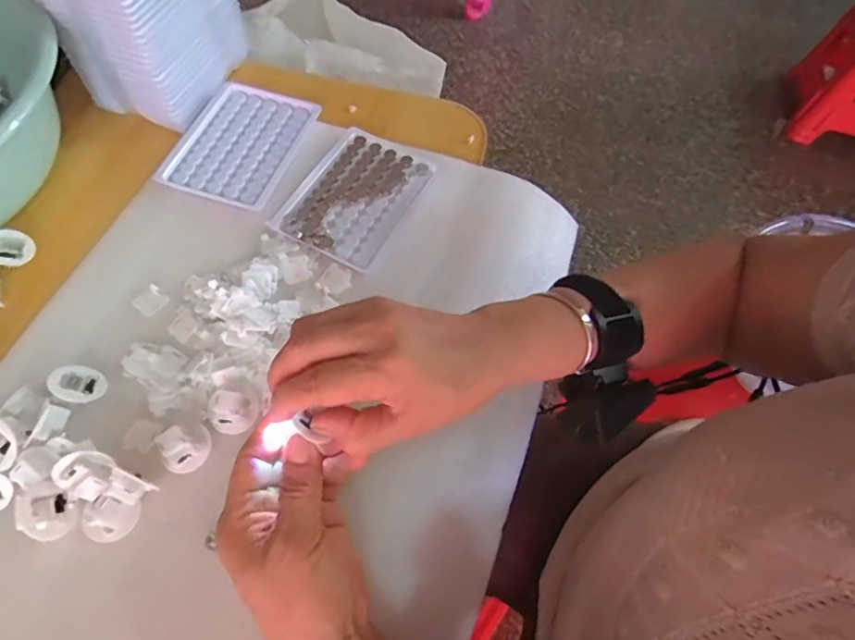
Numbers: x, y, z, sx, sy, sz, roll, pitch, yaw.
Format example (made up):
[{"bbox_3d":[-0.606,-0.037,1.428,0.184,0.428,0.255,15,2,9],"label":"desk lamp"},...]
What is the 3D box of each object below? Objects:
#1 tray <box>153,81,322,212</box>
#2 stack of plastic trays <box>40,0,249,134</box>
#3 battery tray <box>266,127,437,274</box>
[{"bbox_3d":[-0.167,-0.158,0.461,0.104,0.009,0.130,17,64,5],"label":"tray"},{"bbox_3d":[-0.241,-0.273,0.447,0.095,0.131,0.135,21,64,7],"label":"stack of plastic trays"},{"bbox_3d":[-0.060,-0.105,0.436,0.092,0.008,0.127,26,65,10],"label":"battery tray"}]

